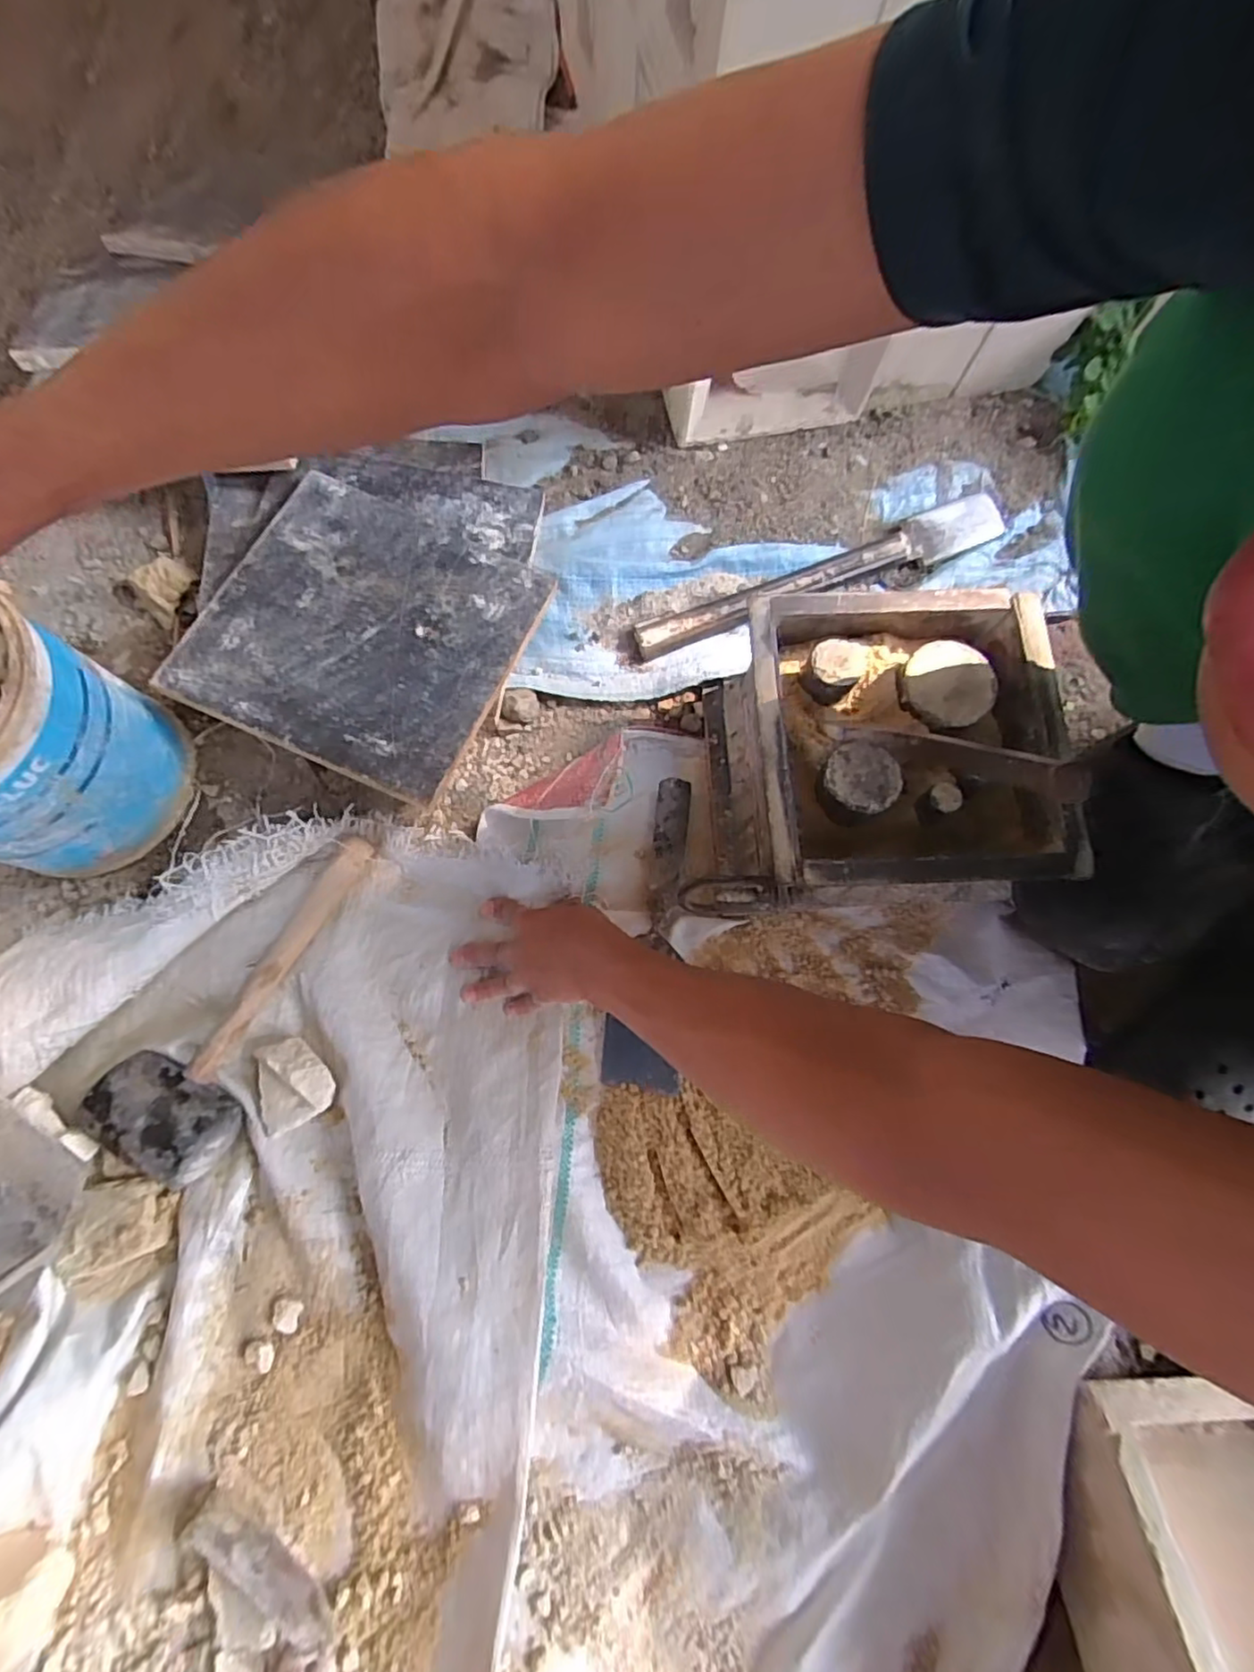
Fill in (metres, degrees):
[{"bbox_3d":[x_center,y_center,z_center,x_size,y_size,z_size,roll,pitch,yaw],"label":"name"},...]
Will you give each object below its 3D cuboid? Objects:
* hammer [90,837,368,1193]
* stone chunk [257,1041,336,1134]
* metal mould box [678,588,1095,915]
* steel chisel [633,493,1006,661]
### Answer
[{"bbox_3d":[-0.317,0.118,0.522,0.097,0.060,0.278,18,76,4],"label":"hammer"},{"bbox_3d":[-0.269,0.198,0.518,0.058,0.031,0.068,-16,76,-4],"label":"stone chunk"},{"bbox_3d":[0.193,-0.066,0.558,0.302,0.122,0.241,-4,76,-1],"label":"metal mould box"},{"bbox_3d":[0.205,-0.269,0.662,0.419,0.022,0.051,-23,77,-6],"label":"steel chisel"}]

